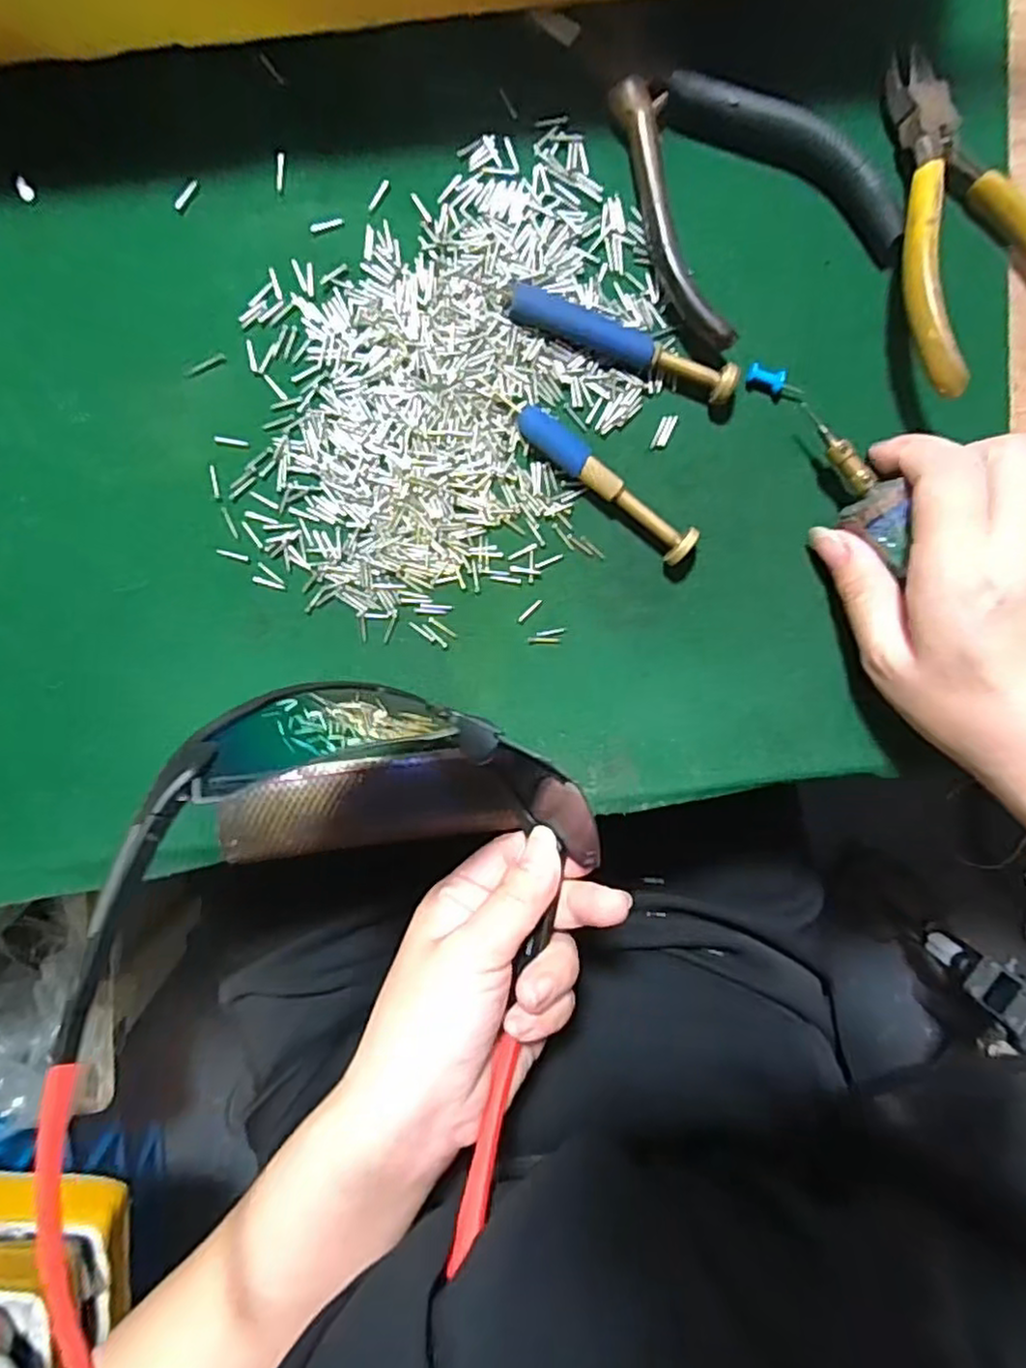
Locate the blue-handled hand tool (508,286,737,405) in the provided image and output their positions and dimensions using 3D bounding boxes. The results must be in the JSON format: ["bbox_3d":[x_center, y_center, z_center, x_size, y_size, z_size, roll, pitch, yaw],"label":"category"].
[{"bbox_3d":[0.039,-0.124,0.252,0.086,0.014,0.014,22,95,-5],"label":"blue-handled hand tool"}]

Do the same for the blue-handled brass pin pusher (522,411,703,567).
[{"bbox_3d":[0.034,-0.074,0.259,0.078,0.013,0.013,37,94,-6],"label":"blue-handled brass pin pusher"}]

